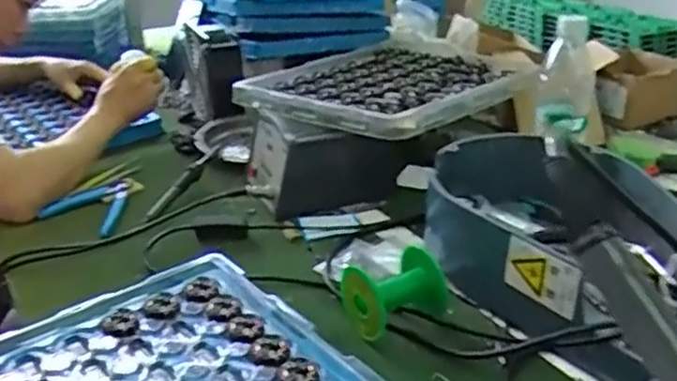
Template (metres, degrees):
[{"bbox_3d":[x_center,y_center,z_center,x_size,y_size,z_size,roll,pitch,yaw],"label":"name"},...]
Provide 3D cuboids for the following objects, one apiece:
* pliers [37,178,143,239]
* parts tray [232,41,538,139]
[{"bbox_3d":[-0.303,0.015,0.859,0.089,0.018,0.134,3,27,8],"label":"pliers"},{"bbox_3d":[0.082,-0.152,0.966,0.292,0.039,0.386,21,34,36],"label":"parts tray"}]

